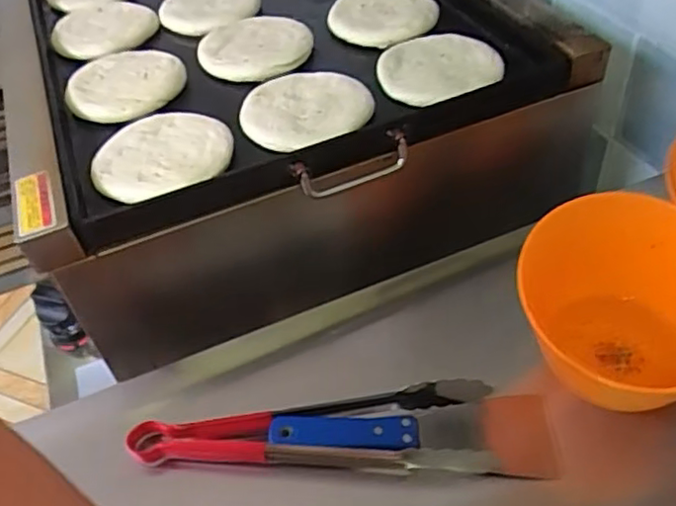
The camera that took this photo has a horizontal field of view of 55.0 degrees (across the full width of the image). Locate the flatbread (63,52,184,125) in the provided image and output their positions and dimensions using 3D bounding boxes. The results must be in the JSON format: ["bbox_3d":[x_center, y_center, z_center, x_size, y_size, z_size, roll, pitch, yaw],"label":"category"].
[{"bbox_3d":[-0.235,-0.189,0.720,0.126,0.014,0.126,-16,46,-8],"label":"flatbread"}]

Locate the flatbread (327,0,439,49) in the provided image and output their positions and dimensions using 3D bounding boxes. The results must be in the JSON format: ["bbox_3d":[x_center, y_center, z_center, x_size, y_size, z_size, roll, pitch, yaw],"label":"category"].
[{"bbox_3d":[0.053,-0.289,0.796,0.125,0.018,0.125,-4,45,4],"label":"flatbread"}]

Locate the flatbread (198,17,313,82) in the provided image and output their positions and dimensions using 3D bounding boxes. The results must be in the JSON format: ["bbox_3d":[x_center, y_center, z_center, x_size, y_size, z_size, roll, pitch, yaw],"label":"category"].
[{"bbox_3d":[-0.097,-0.243,0.756,0.125,0.016,0.129,-4,45,4],"label":"flatbread"}]

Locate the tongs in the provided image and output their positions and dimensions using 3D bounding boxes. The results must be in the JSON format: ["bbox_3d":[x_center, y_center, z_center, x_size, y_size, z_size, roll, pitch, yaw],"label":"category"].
[{"bbox_3d":[-0.023,0.140,0.526,0.284,0.033,0.065,-1,46,7],"label":"tongs"}]

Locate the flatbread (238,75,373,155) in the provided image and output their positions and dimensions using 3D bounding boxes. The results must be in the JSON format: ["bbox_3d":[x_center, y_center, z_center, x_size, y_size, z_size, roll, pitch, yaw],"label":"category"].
[{"bbox_3d":[-0.037,-0.147,0.655,0.135,0.017,0.132,-4,45,4],"label":"flatbread"}]

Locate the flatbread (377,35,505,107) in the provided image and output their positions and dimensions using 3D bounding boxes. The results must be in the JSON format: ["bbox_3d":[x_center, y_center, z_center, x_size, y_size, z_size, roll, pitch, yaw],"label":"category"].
[{"bbox_3d":[0.110,-0.201,0.699,0.129,0.011,0.126,-4,45,4],"label":"flatbread"}]

